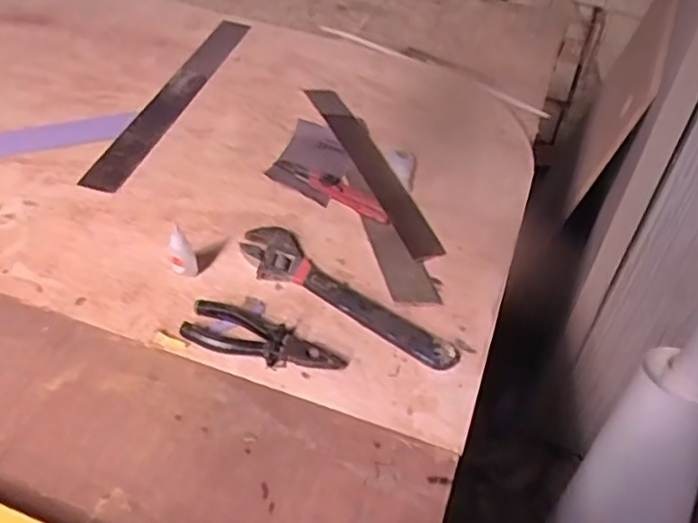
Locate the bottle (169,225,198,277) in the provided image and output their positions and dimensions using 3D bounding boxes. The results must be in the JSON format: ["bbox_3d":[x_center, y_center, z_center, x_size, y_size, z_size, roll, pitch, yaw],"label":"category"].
[{"bbox_3d":[-0.194,-0.011,0.778,0.029,0.068,0.024,-11,48,-13],"label":"bottle"}]

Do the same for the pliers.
[{"bbox_3d":[-0.092,0.084,0.736,0.178,0.019,0.056,17,48,8],"label":"pliers"}]

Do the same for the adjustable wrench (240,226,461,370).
[{"bbox_3d":[-0.006,0.043,0.784,0.291,0.020,0.067,33,52,21],"label":"adjustable wrench"}]

